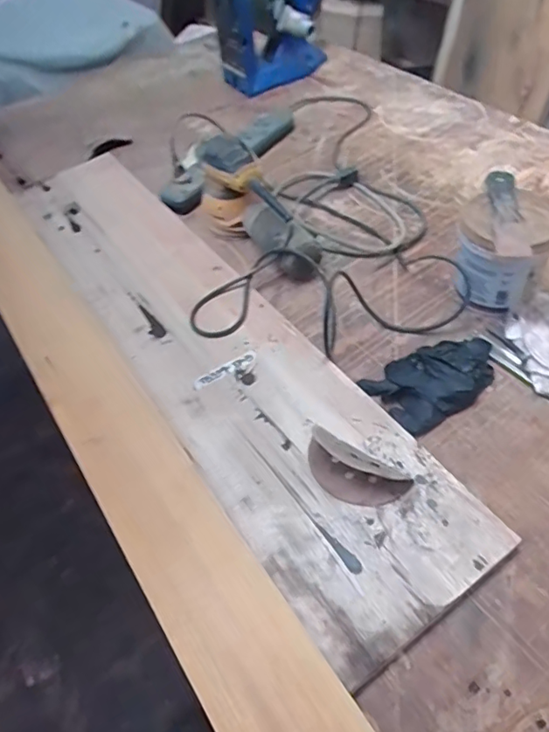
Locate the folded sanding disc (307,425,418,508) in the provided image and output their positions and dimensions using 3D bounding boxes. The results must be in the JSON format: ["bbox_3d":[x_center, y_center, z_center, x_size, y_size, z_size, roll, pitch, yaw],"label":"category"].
[{"bbox_3d":[0.079,0.106,0.582,0.121,0.040,0.058,31,60,27],"label":"folded sanding disc"}]

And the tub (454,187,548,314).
[{"bbox_3d":[0.298,-0.135,0.721,0.106,0.134,0.137,14,54,16],"label":"tub"}]

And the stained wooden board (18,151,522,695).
[{"bbox_3d":[-0.122,-0.069,0.768,0.209,0.025,0.945,-30,54,-18],"label":"stained wooden board"}]

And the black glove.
[{"bbox_3d":[0.203,0.008,0.672,0.163,0.034,0.100,-28,54,-16],"label":"black glove"}]

